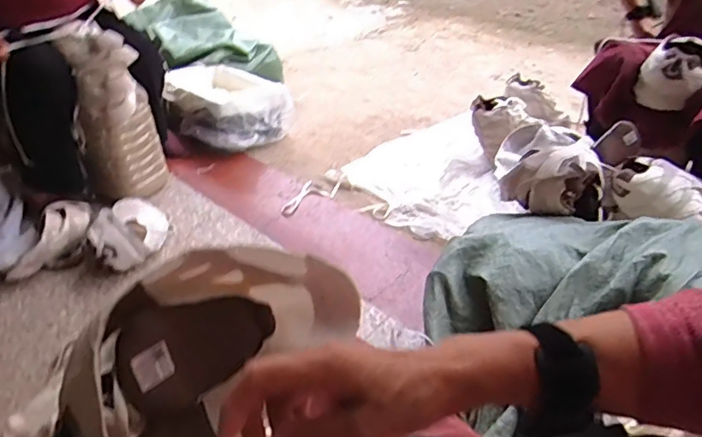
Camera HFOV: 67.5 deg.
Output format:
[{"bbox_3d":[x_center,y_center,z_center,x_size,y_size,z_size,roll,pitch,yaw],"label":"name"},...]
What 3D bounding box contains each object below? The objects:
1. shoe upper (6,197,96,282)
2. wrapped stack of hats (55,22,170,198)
[{"bbox_3d":[-0.718,0.053,1.257,0.224,0.109,0.098,-32,46,-30],"label":"shoe upper"},{"bbox_3d":[-0.612,-0.263,1.357,0.146,0.416,0.170,12,41,20],"label":"wrapped stack of hats"}]

